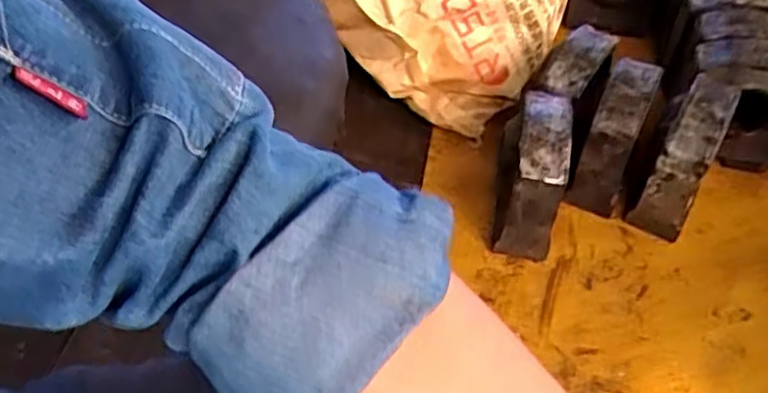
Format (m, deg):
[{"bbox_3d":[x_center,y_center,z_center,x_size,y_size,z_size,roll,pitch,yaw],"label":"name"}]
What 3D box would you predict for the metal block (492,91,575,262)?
[{"bbox_3d":[0.209,-0.036,1.030,0.085,0.196,0.193,7,49,4],"label":"metal block"}]

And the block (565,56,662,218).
[{"bbox_3d":[0.346,-0.086,1.077,0.072,0.227,0.165,19,51,13],"label":"block"}]

